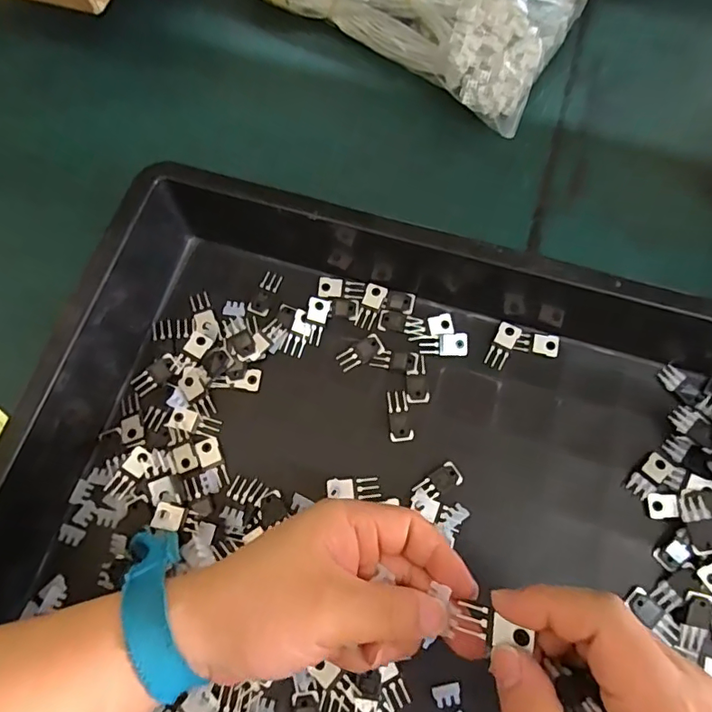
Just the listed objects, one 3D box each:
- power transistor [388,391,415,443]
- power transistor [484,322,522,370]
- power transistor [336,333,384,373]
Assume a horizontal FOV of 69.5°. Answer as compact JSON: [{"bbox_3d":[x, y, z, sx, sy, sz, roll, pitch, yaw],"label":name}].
[{"bbox_3d":[0.031,0.042,0.357,0.016,0.004,0.034,-4,71,0],"label":"power transistor"},{"bbox_3d":[0.107,-0.008,0.371,0.015,0.004,0.034,24,73,9],"label":"power transistor"},{"bbox_3d":[0.003,-0.002,0.371,0.032,0.004,0.016,-31,73,-9],"label":"power transistor"}]

